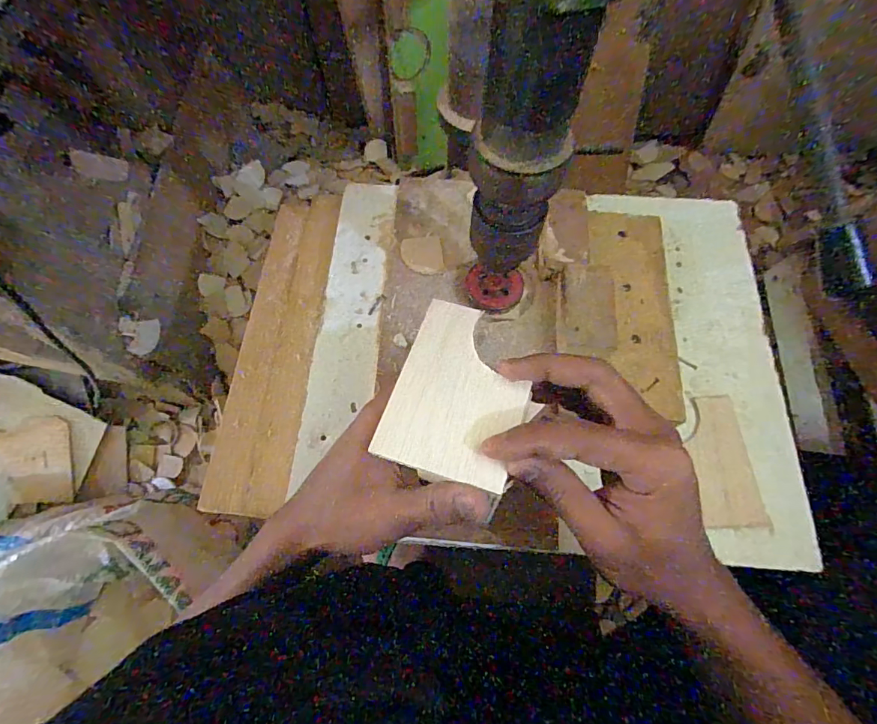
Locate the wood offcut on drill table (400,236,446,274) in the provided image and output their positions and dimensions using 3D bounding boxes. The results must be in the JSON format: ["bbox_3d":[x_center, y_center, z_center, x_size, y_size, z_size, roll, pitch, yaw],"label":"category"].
[{"bbox_3d":[-0.015,-0.098,0.415,0.037,0.005,0.040,-7,73,-4],"label":"wood offcut on drill table"}]

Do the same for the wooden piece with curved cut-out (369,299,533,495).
[{"bbox_3d":[0.013,0.014,0.246,0.070,0.004,0.098,16,64,11],"label":"wooden piece with curved cut-out"}]

